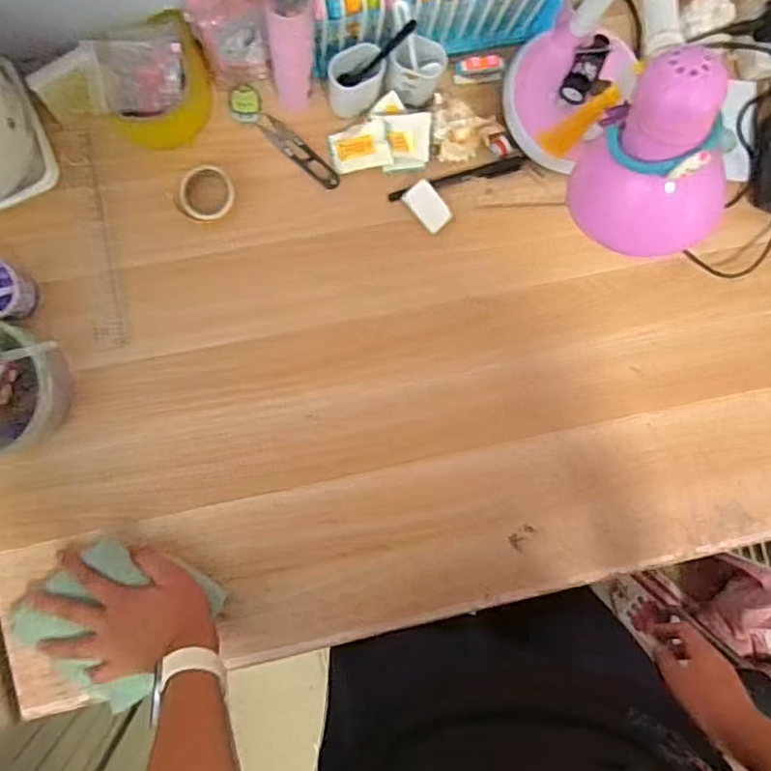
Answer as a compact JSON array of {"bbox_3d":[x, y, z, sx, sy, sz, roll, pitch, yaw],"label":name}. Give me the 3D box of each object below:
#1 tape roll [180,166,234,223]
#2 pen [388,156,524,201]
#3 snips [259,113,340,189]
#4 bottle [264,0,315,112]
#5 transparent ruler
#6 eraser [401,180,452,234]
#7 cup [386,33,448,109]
[{"bbox_3d":[-0.167,-0.179,0.584,0.048,0.018,0.048,0,91,-7],"label":"tape roll"},{"bbox_3d":[0.071,-0.204,0.616,0.138,0.010,0.013,-16,92,-6],"label":"pen"},{"bbox_3d":[-0.083,-0.226,0.610,0.093,0.004,0.022,40,86,-5],"label":"snips"},{"bbox_3d":[-0.078,-0.282,0.514,0.037,0.189,0.038,-1,91,-7],"label":"bottle"},{"bbox_3d":[-0.274,-0.138,0.588,0.030,0.008,0.205,-8,92,-6],"label":"transparent ruler"},{"bbox_3d":[0.041,-0.175,0.615,0.029,0.015,0.048,-38,94,-5],"label":"eraser"},{"bbox_3d":[0.028,-0.296,0.588,0.048,0.056,0.043,32,87,-6],"label":"cup"}]

